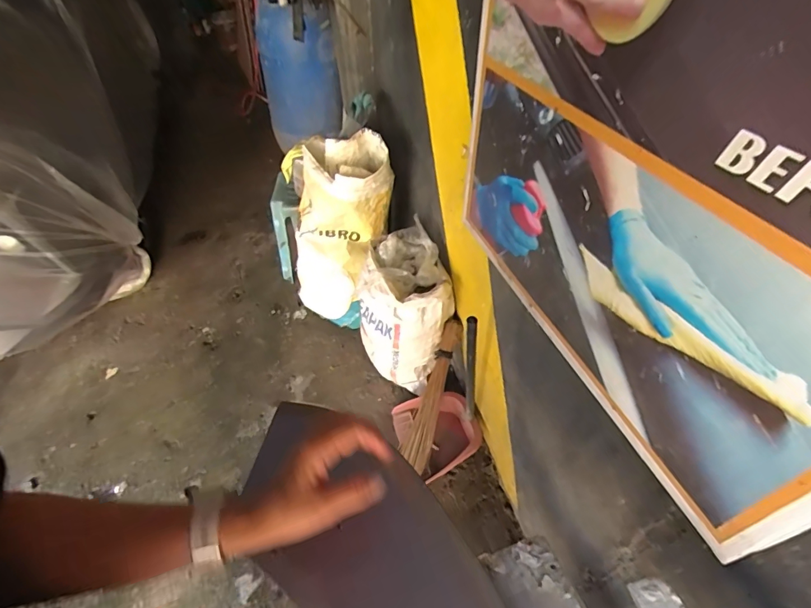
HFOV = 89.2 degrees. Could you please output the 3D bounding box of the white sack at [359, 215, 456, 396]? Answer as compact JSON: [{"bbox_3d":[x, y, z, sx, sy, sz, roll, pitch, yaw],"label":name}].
[{"bbox_3d":[-0.008,0.035,1.539,0.317,0.493,0.370,-9,46,-7],"label":"white sack"}]

